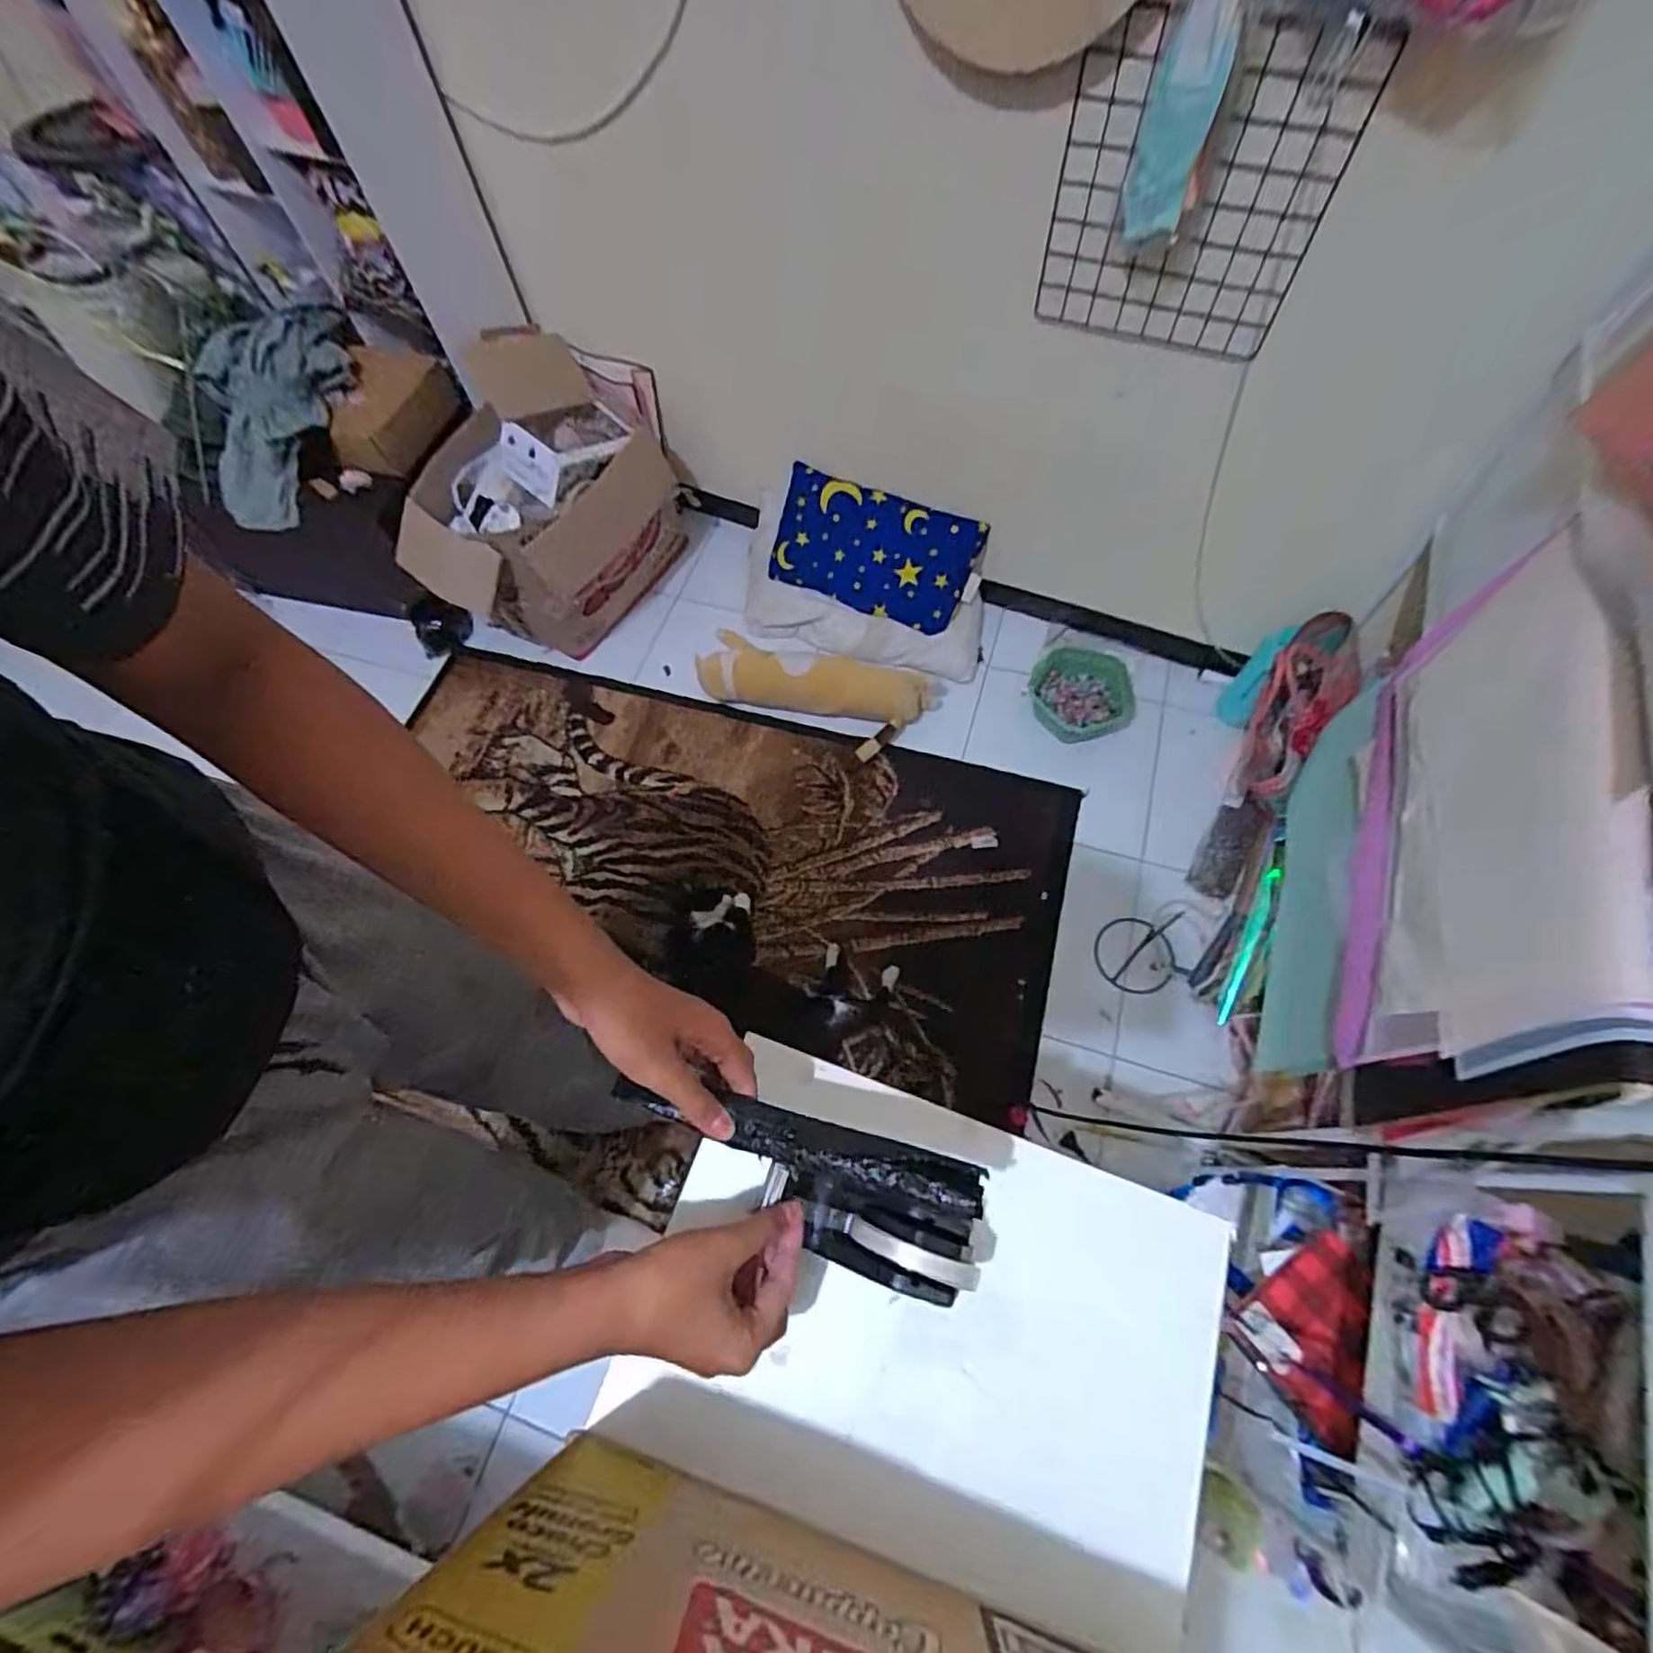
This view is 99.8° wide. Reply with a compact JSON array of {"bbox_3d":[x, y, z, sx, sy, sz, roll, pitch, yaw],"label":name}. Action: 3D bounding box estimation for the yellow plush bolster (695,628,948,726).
[{"bbox_3d":[-0.017,-0.317,1.515,0.530,0.133,0.127,8,65,7],"label":"yellow plush bolster"}]

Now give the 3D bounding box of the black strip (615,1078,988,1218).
[{"bbox_3d":[-0.022,0.198,0.442,0.239,0.017,0.030,10,69,14],"label":"black strip"}]

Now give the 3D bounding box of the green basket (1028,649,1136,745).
[{"bbox_3d":[0.547,-0.290,1.501,0.191,0.074,0.218,2,65,4],"label":"green basket"}]

